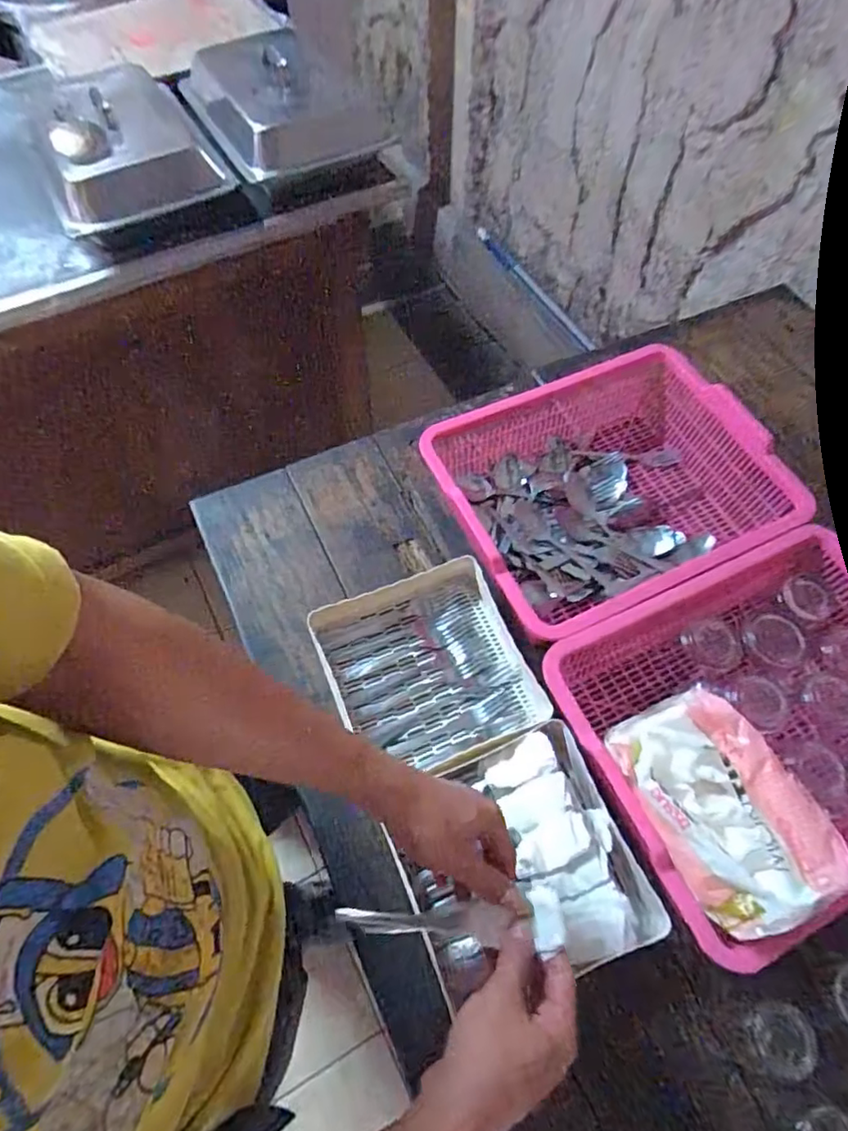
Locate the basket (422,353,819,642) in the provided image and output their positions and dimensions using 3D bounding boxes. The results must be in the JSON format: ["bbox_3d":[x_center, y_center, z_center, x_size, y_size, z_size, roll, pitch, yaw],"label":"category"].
[{"bbox_3d":[0.232,-0.095,0.748,0.405,0.112,0.304,-22,65,-13],"label":"basket"}]

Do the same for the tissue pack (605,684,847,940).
[{"bbox_3d":[0.253,0.198,0.498,0.120,0.061,0.185,-23,65,-13],"label":"tissue pack"}]

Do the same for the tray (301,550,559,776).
[{"bbox_3d":[0.005,0.114,0.669,0.207,0.047,0.222,-22,65,-12],"label":"tray"}]

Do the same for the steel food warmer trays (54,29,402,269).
[{"bbox_3d":[-0.361,-0.687,0.929,0.436,0.127,0.362,-24,65,-13],"label":"steel food warmer trays"}]

